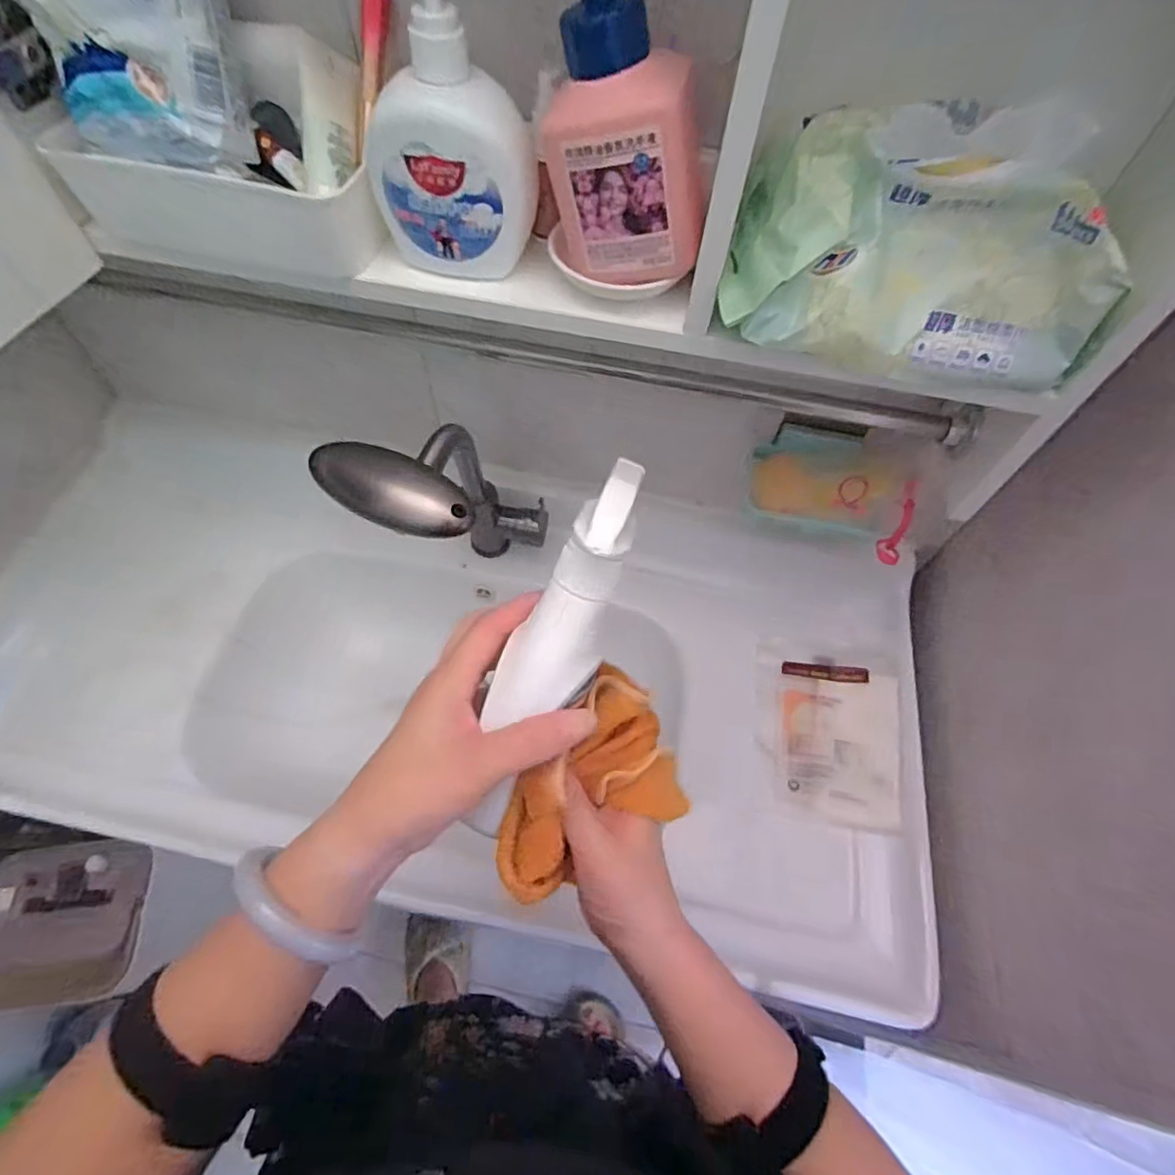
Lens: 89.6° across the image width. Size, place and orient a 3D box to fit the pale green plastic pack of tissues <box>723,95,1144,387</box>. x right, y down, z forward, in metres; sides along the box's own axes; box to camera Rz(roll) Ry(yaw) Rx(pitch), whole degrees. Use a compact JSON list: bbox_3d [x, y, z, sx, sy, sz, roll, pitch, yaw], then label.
[{"bbox_3d":[0.194,-0.194,0.339,0.214,0.112,0.084,9,59,3],"label":"pale green plastic pack of tissues"}]

